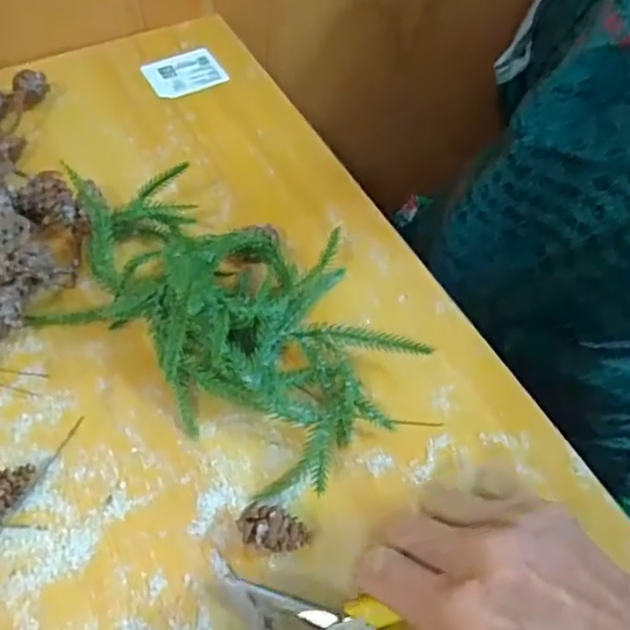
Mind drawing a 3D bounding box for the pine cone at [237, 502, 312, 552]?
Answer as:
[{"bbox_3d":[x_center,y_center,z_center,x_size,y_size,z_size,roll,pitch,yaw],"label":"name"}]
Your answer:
[{"bbox_3d":[-0.020,0.105,0.311,0.034,0.021,0.018,12,56,7],"label":"pine cone"}]

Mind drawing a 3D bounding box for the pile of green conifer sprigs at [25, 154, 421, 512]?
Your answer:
[{"bbox_3d":[-0.054,-0.015,0.376,0.230,0.054,0.143,31,60,19],"label":"pile of green conifer sprigs"}]

